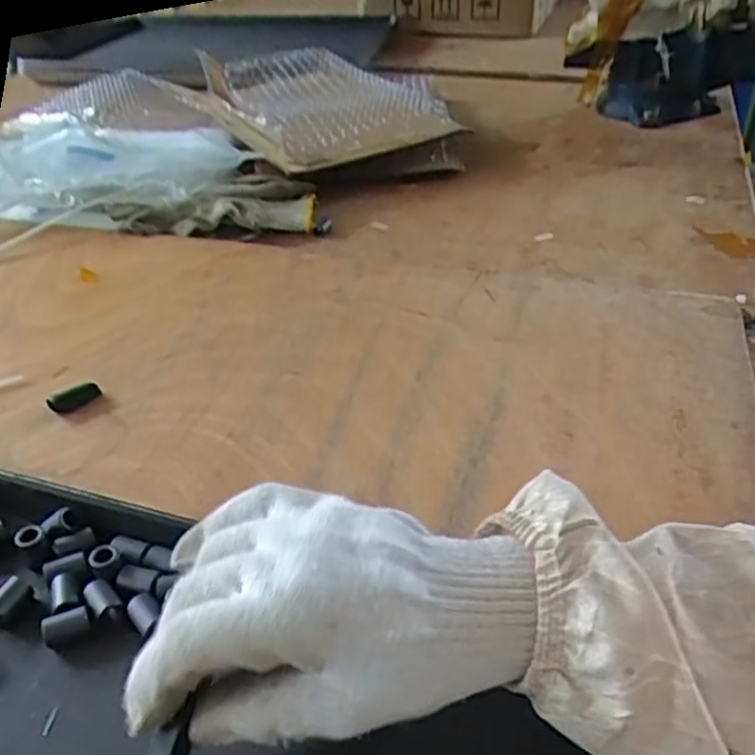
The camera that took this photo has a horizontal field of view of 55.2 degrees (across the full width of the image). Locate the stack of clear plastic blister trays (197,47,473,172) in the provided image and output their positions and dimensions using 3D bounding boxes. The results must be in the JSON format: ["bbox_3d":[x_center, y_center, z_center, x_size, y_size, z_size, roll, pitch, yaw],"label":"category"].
[{"bbox_3d":[-0.061,-0.380,0.964,0.267,0.054,0.370,-19,39,-22],"label":"stack of clear plastic blister trays"}]

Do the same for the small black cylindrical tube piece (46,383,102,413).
[{"bbox_3d":[-0.205,0.013,0.488,0.034,0.011,0.014,-28,43,-32],"label":"small black cylindrical tube piece"}]

